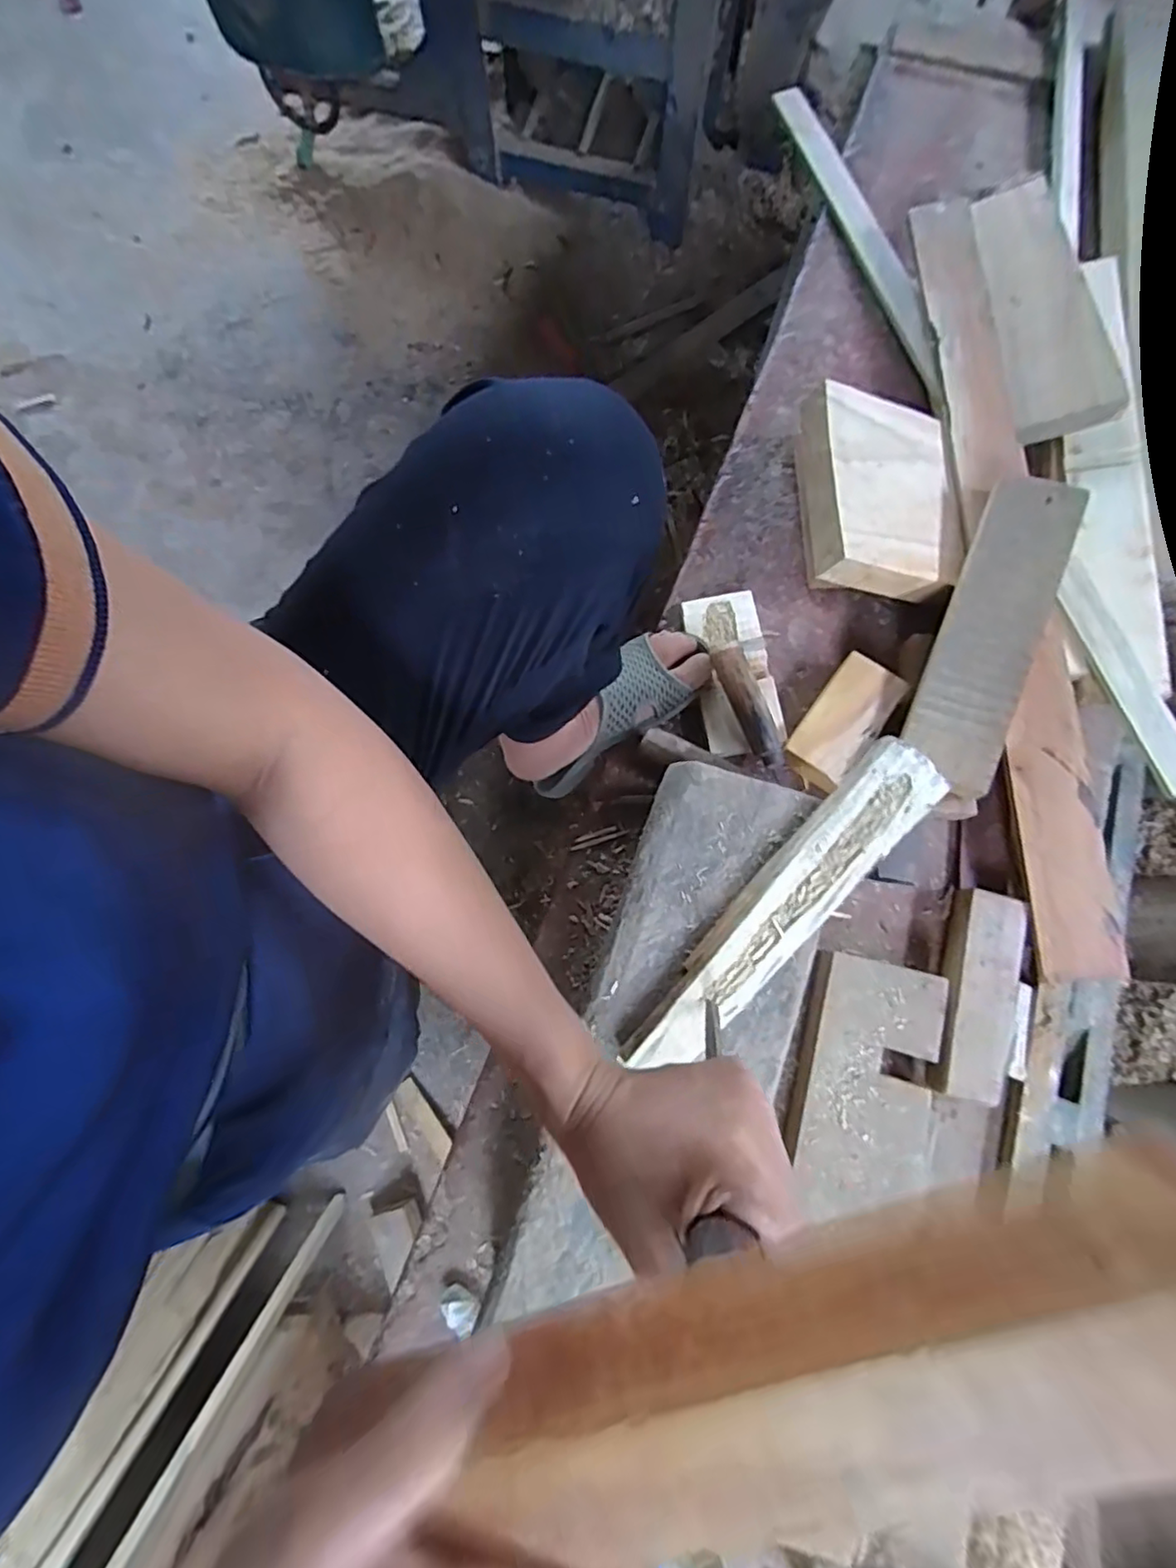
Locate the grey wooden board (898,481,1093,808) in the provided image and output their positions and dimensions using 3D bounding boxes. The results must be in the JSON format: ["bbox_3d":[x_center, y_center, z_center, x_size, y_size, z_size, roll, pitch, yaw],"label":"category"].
[{"bbox_3d":[0.384,-0.150,0.594,0.079,0.015,0.317,21,83,22],"label":"grey wooden board"}]

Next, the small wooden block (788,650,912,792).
[{"bbox_3d":[0.254,-0.060,0.613,0.068,0.022,0.137,35,80,7],"label":"small wooden block"}]

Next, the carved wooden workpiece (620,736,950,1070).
[{"bbox_3d":[0.147,0.089,0.458,0.056,0.021,0.299,42,81,8],"label":"carved wooden workpiece"}]

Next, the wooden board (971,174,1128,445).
[{"bbox_3d":[0.517,-0.554,0.714,0.098,0.017,0.346,-7,75,19],"label":"wooden board"}]

